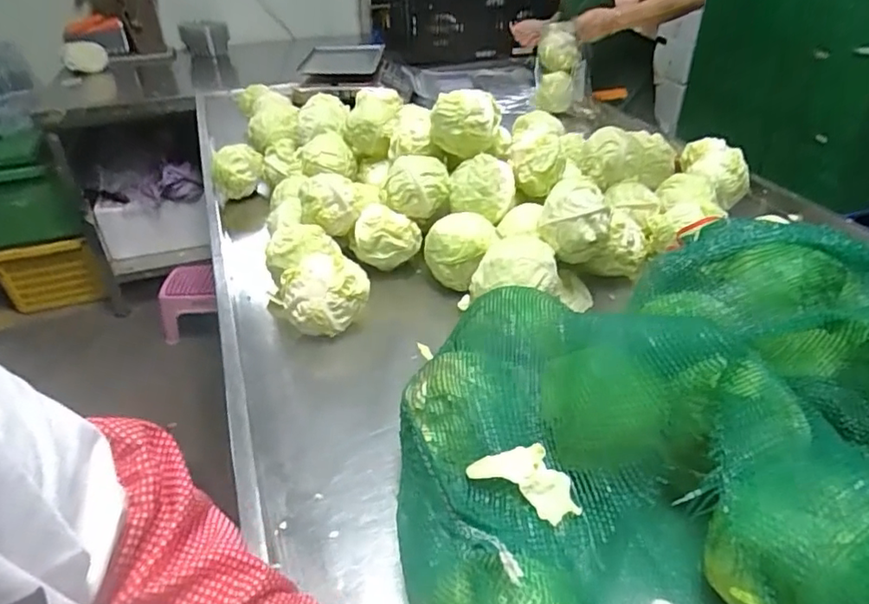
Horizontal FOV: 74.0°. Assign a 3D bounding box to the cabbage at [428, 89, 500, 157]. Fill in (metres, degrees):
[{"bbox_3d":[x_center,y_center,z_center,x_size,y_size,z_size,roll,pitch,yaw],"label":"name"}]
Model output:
[{"bbox_3d":[0.051,-0.291,0.956,0.114,0.096,0.099,-1,35,0],"label":"cabbage"}]

